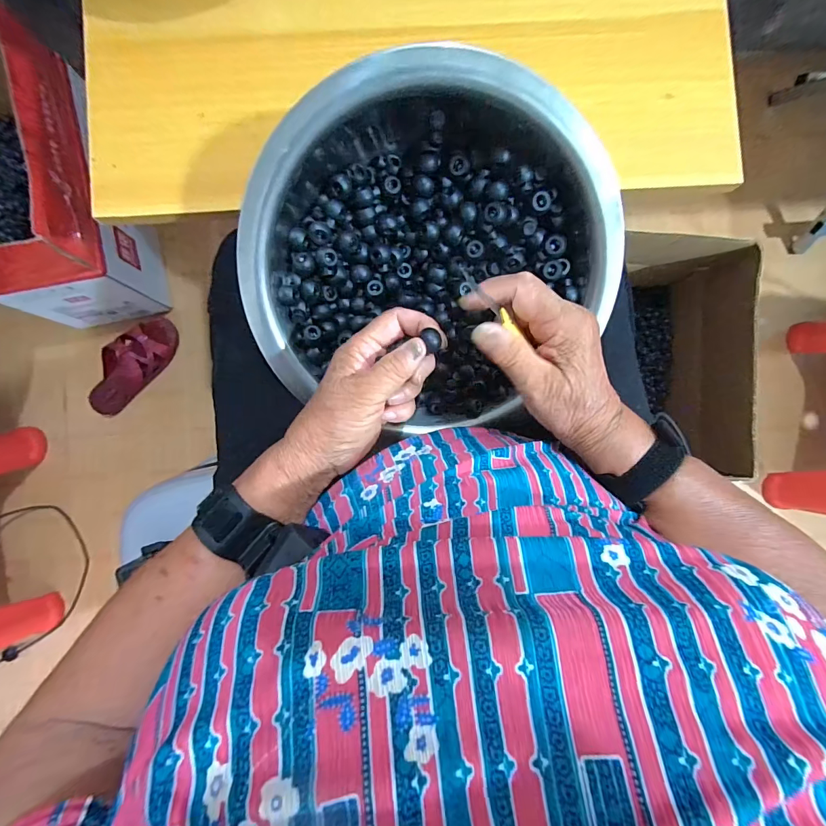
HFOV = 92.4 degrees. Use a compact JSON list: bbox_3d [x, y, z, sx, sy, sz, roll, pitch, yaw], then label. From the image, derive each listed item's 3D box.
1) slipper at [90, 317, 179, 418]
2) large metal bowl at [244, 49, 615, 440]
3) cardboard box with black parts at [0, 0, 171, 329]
[{"bbox_3d":[-0.581,-0.096,0.823,0.093,0.057,0.223,43,87,0],"label":"slipper"},{"bbox_3d":[0.016,-0.133,0.359,0.292,0.120,0.292,-1,121,-2],"label":"large metal bowl"},{"bbox_3d":[-0.664,-0.400,0.697,0.222,0.280,0.425,-14,89,-3],"label":"cardboard box with black parts"}]

